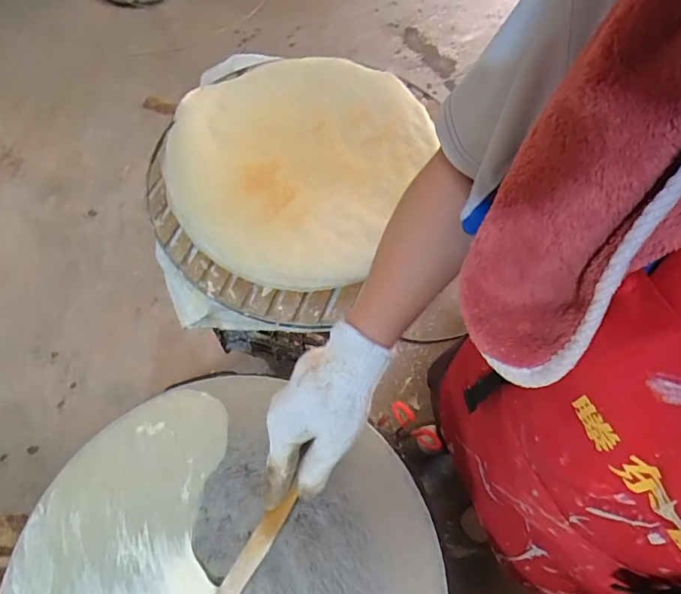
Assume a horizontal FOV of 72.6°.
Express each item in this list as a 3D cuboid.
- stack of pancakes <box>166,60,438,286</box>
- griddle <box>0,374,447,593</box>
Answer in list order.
[{"bbox_3d":[-0.064,-0.199,0.643,0.322,0.051,0.381,24,66,10],"label":"stack of pancakes"},{"bbox_3d":[-0.103,0.255,0.391,0.362,0.033,0.352,1,64,-1],"label":"griddle"}]

